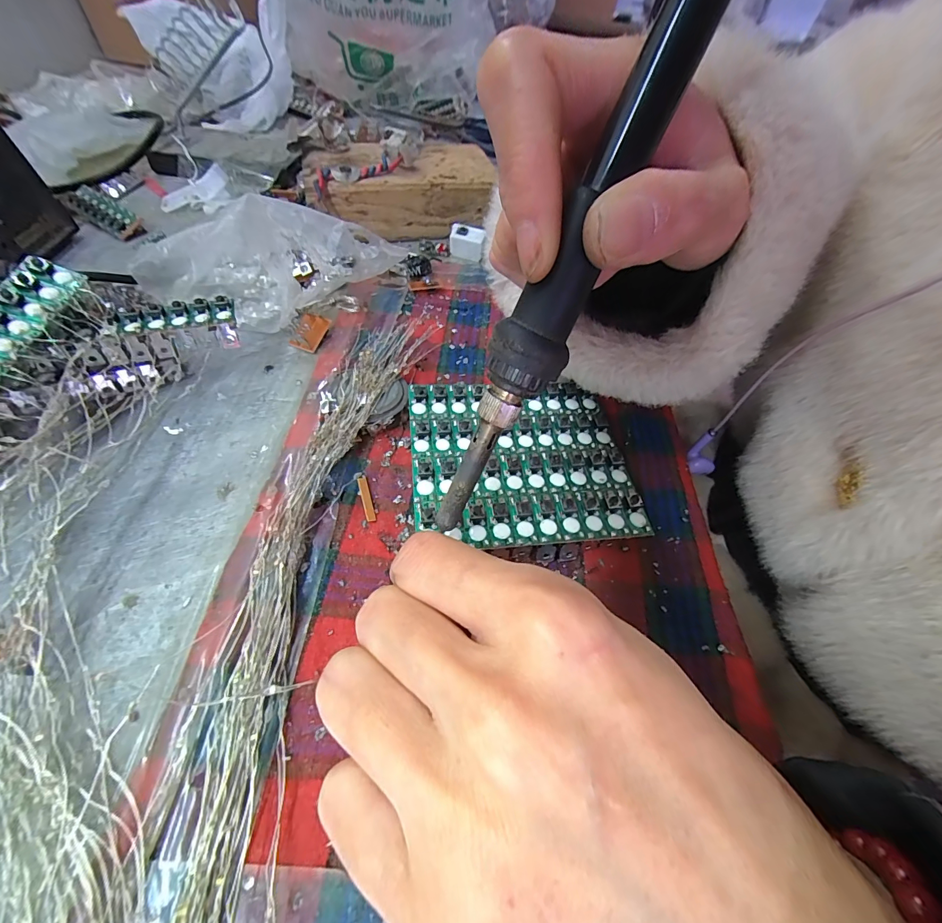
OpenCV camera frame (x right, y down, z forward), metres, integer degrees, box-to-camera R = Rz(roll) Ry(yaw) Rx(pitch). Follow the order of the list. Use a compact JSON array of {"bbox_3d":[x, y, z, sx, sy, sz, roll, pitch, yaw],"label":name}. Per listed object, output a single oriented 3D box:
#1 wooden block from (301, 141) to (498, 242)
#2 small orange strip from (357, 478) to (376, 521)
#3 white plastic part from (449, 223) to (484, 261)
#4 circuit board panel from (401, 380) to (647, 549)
[{"bbox_3d":[-0.053,-0.216,0.319,0.146,0.044,0.082,-15,57,-15],"label":"wooden block"},{"bbox_3d":[-0.045,0.016,0.176,0.004,0.004,0.020,-14,57,-14],"label":"small orange strip"},{"bbox_3d":[-0.003,-0.164,0.303,0.024,0.018,0.014,6,54,-1],"label":"white plastic part"},{"bbox_3d":[0.021,-0.004,0.180,0.093,0.005,0.084,-4,56,-7],"label":"circuit board panel"}]

